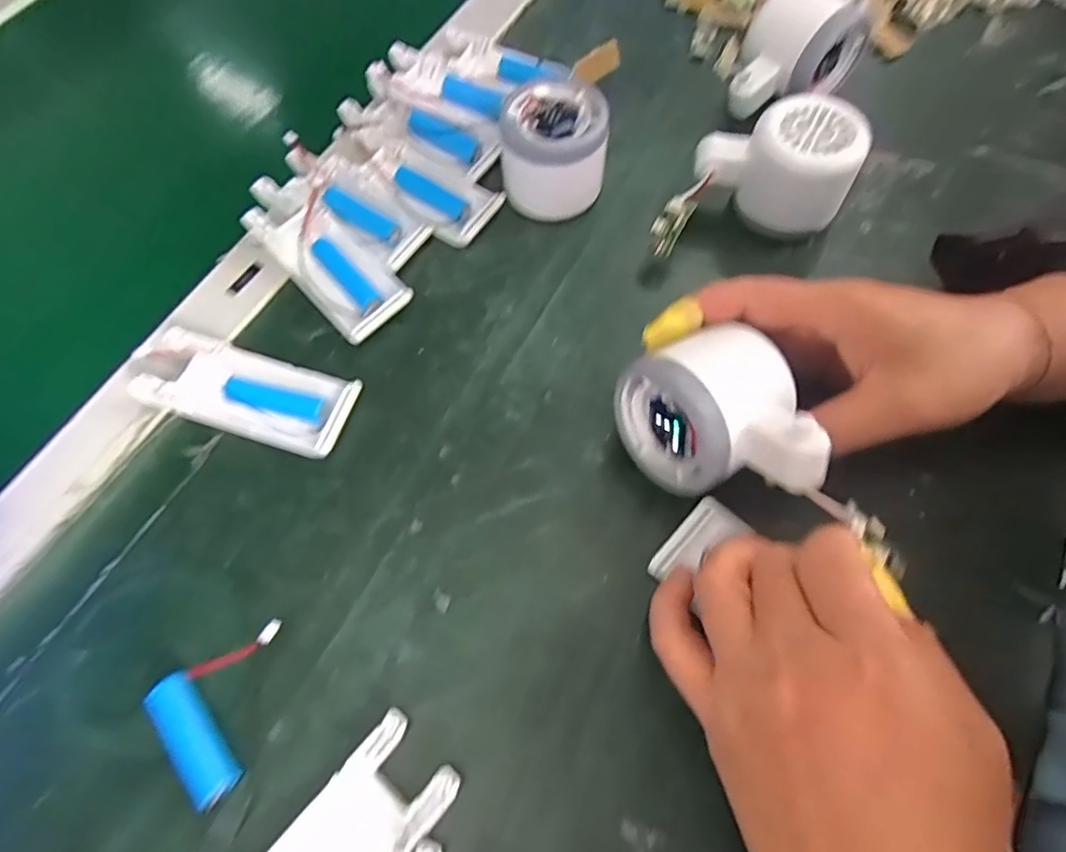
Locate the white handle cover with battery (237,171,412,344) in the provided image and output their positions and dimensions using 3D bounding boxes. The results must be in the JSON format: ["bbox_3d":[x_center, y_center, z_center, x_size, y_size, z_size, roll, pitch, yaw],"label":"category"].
[{"bbox_3d":[-0.121,-0.099,0.341,0.041,0.017,0.124,-40,70,-17],"label":"white handle cover with battery"}]

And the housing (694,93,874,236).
[{"bbox_3d":[0.135,-0.144,0.341,0.084,0.056,0.056,19,65,9],"label":"housing"}]

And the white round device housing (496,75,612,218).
[{"bbox_3d":[0.013,-0.157,0.350,0.058,0.053,0.054,11,64,5],"label":"white round device housing"}]

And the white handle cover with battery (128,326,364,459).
[{"bbox_3d":[-0.142,-0.018,0.306,0.102,0.013,0.044,16,66,8],"label":"white handle cover with battery"}]

